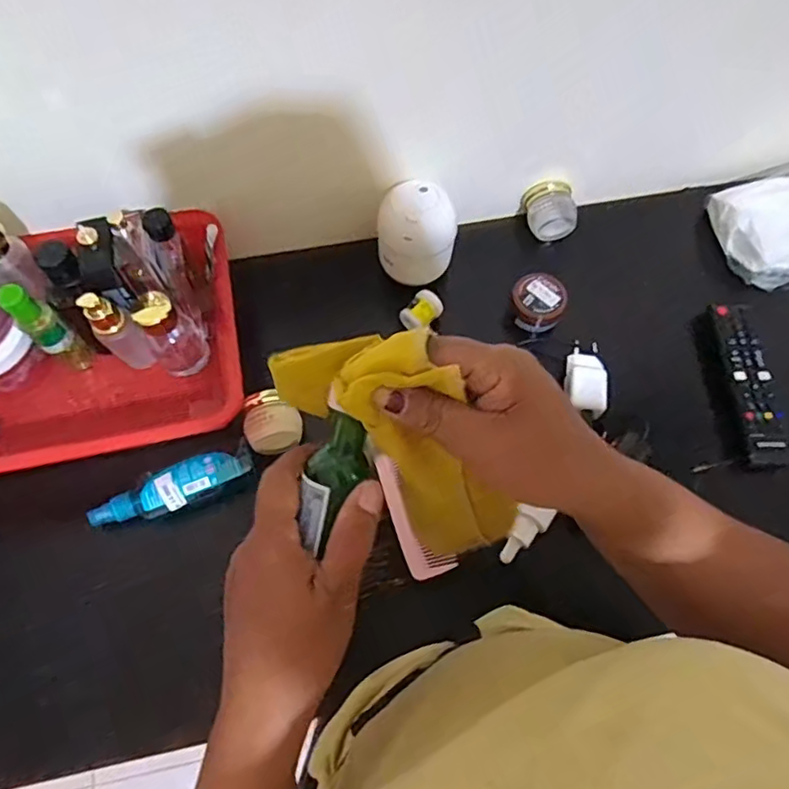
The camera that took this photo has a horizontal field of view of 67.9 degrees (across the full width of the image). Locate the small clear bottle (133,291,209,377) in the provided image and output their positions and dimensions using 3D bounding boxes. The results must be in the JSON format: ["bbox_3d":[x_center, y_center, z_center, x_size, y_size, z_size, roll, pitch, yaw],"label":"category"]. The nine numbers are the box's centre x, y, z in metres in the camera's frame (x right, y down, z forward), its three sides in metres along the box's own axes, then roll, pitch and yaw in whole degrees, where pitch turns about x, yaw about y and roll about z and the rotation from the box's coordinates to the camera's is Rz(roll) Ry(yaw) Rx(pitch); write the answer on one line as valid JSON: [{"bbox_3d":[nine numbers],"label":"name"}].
[{"bbox_3d":[-0.208,-0.059,0.550,0.045,0.087,0.047,-21,68,-10],"label":"small clear bottle"}]

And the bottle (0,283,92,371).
[{"bbox_3d":[-0.313,-0.055,0.536,0.026,0.135,0.028,41,72,15],"label":"bottle"}]

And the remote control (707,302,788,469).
[{"bbox_3d":[0.340,-0.012,0.564,0.039,0.022,0.167,-4,66,-3],"label":"remote control"}]

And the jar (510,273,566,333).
[{"bbox_3d":[0.146,-0.095,0.602,0.051,0.039,0.046,23,68,9],"label":"jar"}]

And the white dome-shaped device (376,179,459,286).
[{"bbox_3d":[0.022,-0.157,0.574,0.076,0.071,0.072,0,66,-1],"label":"white dome-shaped device"}]

